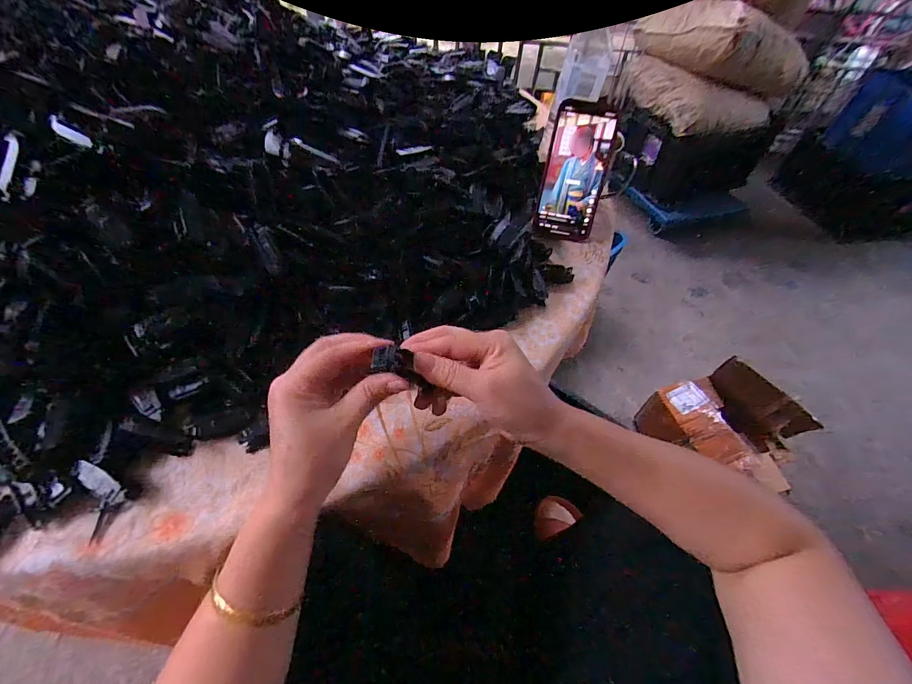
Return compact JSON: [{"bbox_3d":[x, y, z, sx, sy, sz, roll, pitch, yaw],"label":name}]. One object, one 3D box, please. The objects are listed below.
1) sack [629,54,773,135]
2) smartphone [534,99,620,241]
[{"bbox_3d":[0.815,-0.863,1.333,0.268,0.134,0.430,-9,55,-11],"label":"sack"},{"bbox_3d":[0.150,-0.213,0.489,0.074,0.159,0.012,10,19,3],"label":"smartphone"}]

